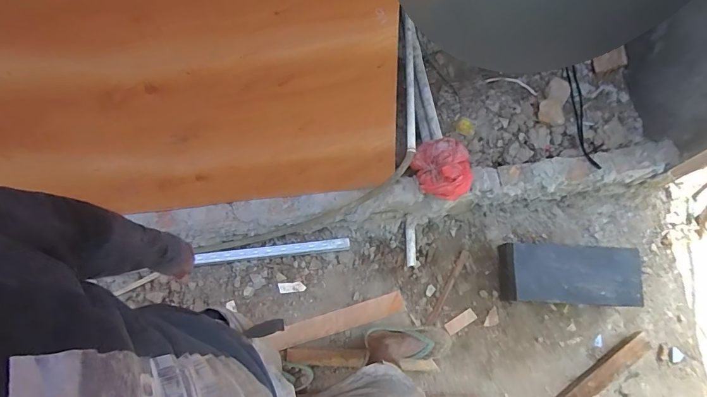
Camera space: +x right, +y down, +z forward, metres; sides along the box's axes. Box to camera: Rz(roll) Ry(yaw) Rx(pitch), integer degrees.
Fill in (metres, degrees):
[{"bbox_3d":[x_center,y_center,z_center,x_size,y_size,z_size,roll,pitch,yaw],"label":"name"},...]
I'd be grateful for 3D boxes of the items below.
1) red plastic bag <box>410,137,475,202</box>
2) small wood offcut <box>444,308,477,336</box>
[{"bbox_3d":[0.278,-0.094,1.208,0.171,0.105,0.189,-21,71,-5],"label":"red plastic bag"},{"bbox_3d":[0.381,0.438,1.409,0.120,0.013,0.043,-30,72,-8],"label":"small wood offcut"}]

